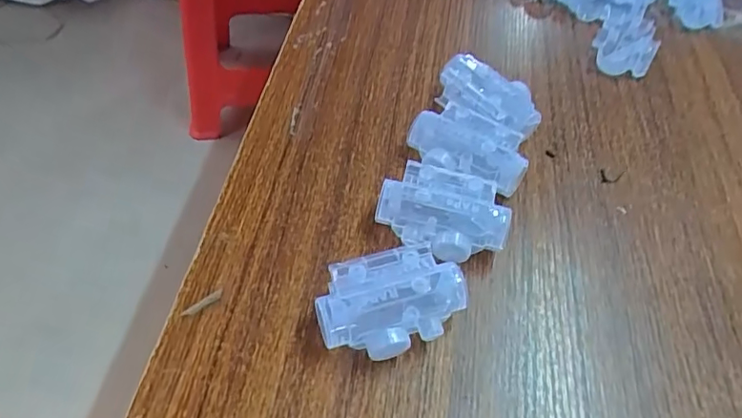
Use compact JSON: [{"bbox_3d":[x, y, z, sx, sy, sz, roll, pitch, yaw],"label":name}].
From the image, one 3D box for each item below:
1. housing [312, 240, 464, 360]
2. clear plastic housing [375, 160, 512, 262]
[{"bbox_3d":[0.010,0.046,0.261,0.069,0.030,0.042,-14,54,-15],"label":"housing"},{"bbox_3d":[0.039,0.004,0.294,0.067,0.028,0.046,20,53,12],"label":"clear plastic housing"}]

